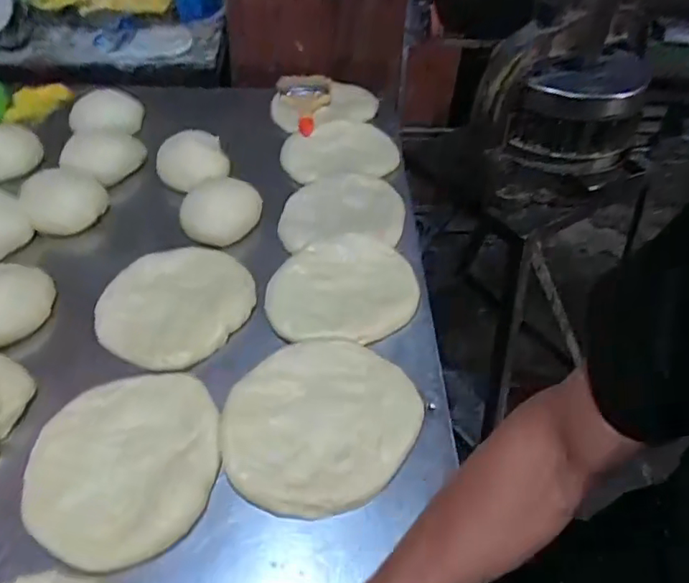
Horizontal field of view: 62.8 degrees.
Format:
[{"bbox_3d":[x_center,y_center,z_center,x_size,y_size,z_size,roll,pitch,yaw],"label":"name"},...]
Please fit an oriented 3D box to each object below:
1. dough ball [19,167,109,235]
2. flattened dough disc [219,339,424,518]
[{"bbox_3d":[-0.419,-0.136,0.853,0.117,0.062,0.103,-20,48,-20],"label":"dough ball"},{"bbox_3d":[-0.026,0.132,0.601,0.214,0.018,0.184,-34,53,-30],"label":"flattened dough disc"}]

